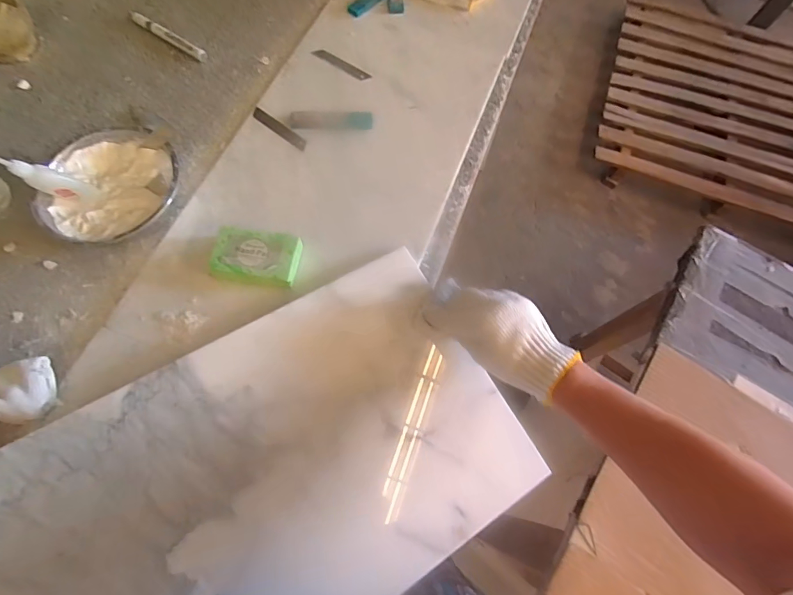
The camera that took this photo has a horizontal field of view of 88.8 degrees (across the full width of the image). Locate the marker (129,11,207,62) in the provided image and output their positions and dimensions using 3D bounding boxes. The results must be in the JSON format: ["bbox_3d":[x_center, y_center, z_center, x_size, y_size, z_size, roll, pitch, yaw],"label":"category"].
[{"bbox_3d":[-0.352,-0.400,0.618,0.150,0.013,0.020,32,71,10],"label":"marker"}]

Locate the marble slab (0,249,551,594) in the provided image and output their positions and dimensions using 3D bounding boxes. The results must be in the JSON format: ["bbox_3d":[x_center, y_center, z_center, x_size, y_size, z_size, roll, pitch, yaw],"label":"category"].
[{"bbox_3d":[-0.153,0.194,0.376,0.568,0.016,0.291,-28,80,-18],"label":"marble slab"}]

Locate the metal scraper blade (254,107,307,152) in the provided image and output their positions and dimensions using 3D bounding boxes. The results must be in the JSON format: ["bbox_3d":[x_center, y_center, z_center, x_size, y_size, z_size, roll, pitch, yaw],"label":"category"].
[{"bbox_3d":[-0.163,-0.234,0.558,0.102,0.004,0.017,38,72,12],"label":"metal scraper blade"}]

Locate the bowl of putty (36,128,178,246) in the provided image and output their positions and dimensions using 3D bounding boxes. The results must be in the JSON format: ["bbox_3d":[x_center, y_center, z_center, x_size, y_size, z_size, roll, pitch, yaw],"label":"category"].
[{"bbox_3d":[-0.340,-0.130,0.494,0.143,0.046,0.154,1,69,-2],"label":"bowl of putty"}]

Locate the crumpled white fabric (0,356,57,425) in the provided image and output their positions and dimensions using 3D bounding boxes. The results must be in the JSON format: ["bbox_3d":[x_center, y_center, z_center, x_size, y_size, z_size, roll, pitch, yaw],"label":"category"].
[{"bbox_3d":[-0.403,0.091,0.409,0.113,0.043,0.065,6,69,0],"label":"crumpled white fabric"}]

